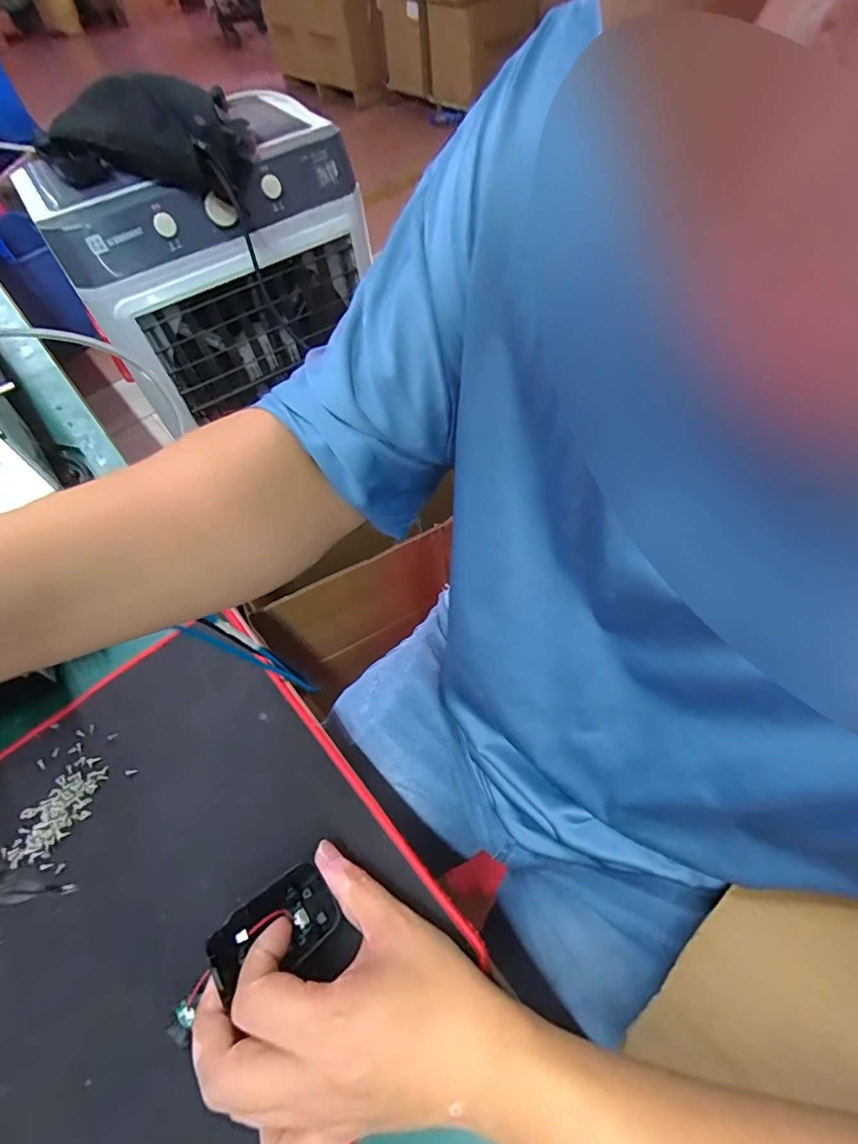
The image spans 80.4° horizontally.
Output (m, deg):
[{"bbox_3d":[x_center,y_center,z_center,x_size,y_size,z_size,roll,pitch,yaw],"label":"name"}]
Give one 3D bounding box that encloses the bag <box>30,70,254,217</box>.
[{"bbox_3d":[-0.330,-0.524,0.612,0.233,0.115,0.171,-31,60,-17],"label":"bag"}]

